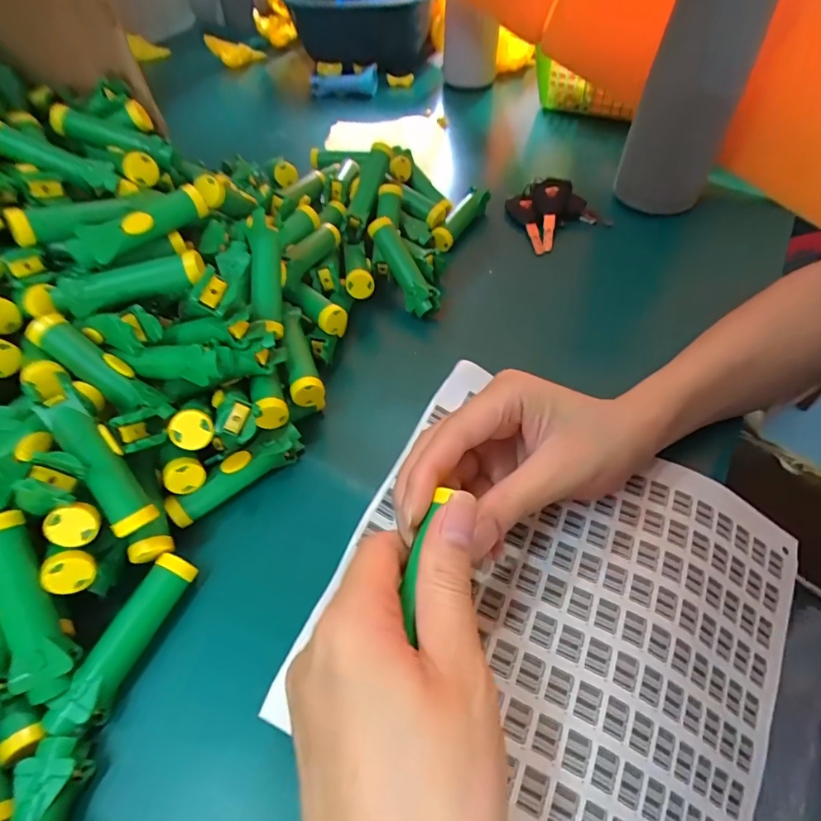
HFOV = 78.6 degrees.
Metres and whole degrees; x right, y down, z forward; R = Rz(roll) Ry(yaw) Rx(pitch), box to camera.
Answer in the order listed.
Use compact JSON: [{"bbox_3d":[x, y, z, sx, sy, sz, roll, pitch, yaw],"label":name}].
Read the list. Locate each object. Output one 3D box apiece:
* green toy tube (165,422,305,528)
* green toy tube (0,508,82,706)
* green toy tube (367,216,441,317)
[{"bbox_3d":[-0.098,0.036,0.285,0.080,0.017,0.016,-37,60,-24],"label":"green toy tube"},{"bbox_3d":[-0.168,0.084,0.218,0.019,0.015,0.081,-21,88,-14],"label":"green toy tube"},{"bbox_3d":[-0.005,-0.108,0.376,0.024,0.016,0.079,-26,79,-17],"label":"green toy tube"}]

